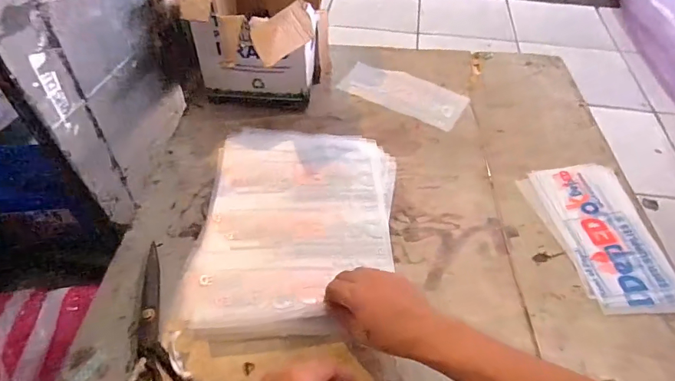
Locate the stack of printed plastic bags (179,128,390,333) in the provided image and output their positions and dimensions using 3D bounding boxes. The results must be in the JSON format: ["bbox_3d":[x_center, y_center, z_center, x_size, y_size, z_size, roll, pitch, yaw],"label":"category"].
[{"bbox_3d":[-0.054,0.037,0.629,0.275,0.022,0.356,1,48,0],"label":"stack of printed plastic bags"}]

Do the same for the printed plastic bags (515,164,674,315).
[{"bbox_3d":[0.379,0.060,0.620,0.143,0.013,0.253,-6,48,3],"label":"printed plastic bags"}]

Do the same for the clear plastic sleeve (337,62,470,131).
[{"bbox_3d":[0.131,-0.193,0.853,0.239,0.010,0.101,25,63,16],"label":"clear plastic sleeve"}]

